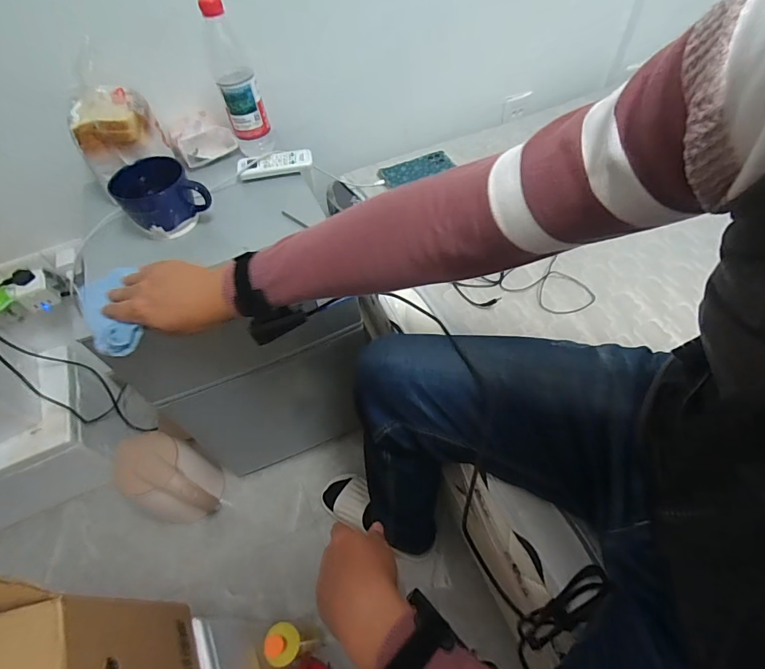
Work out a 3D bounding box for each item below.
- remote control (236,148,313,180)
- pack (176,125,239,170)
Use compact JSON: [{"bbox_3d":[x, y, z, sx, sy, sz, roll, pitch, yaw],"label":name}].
[{"bbox_3d":[-0.181,-0.288,0.698,0.124,0.017,0.044,-11,55,-4],"label":"remote control"},{"bbox_3d":[-0.304,-0.332,0.722,0.092,0.053,0.028,-24,57,-12],"label":"pack"}]

